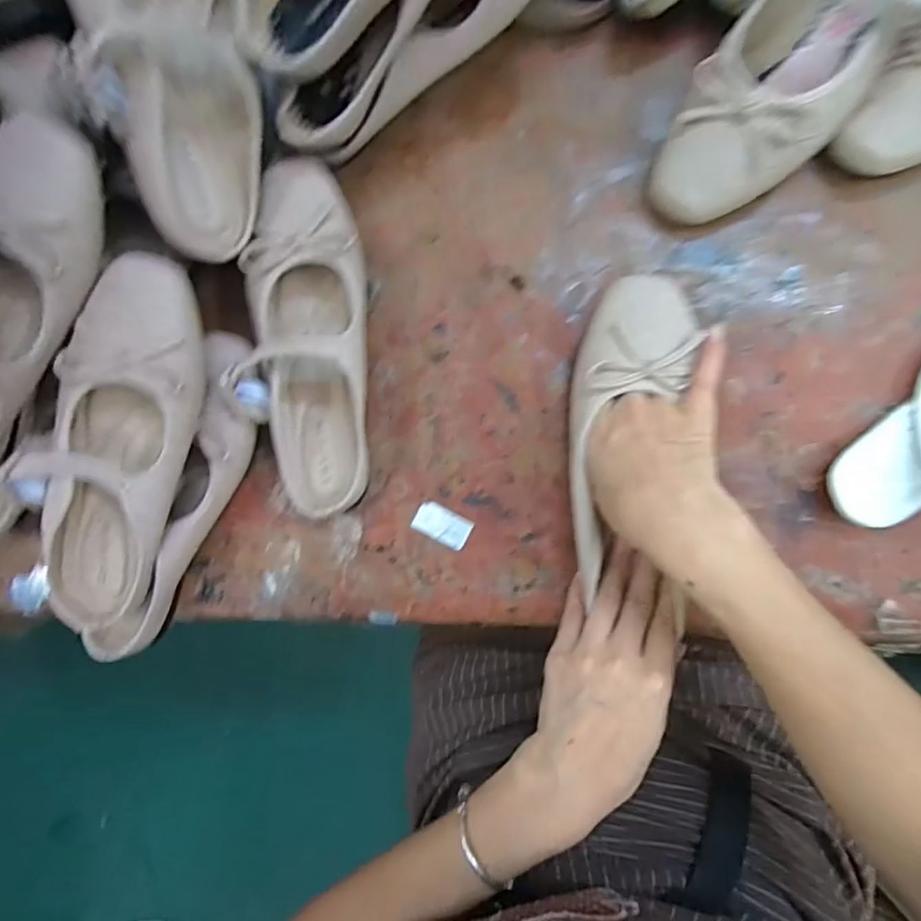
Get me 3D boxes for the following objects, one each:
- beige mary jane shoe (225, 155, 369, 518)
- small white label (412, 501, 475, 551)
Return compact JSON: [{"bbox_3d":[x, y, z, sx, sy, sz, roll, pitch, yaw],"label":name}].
[{"bbox_3d":[-0.105,-0.081,0.382,0.087,0.051,0.236,-1,90,9],"label":"beige mary jane shoe"},{"bbox_3d":[-0.013,0.047,0.396,0.041,0.004,0.023,28,95,8],"label":"small white label"}]

